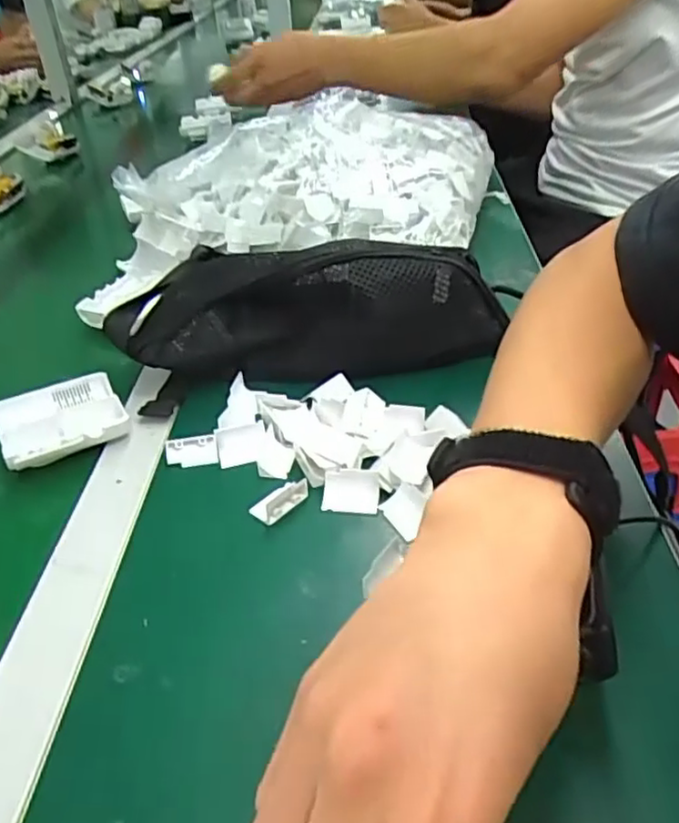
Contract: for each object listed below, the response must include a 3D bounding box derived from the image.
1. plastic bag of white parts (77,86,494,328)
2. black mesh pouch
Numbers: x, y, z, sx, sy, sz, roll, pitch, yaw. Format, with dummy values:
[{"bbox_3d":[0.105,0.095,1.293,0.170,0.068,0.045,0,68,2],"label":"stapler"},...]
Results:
[{"bbox_3d":[-0.030,-0.229,0.688,0.395,0.122,0.242,-4,33,-4],"label":"plastic bag of white parts"},{"bbox_3d":[-0.024,-0.076,0.500,0.271,0.095,0.079,-7,34,-7],"label":"black mesh pouch"}]

